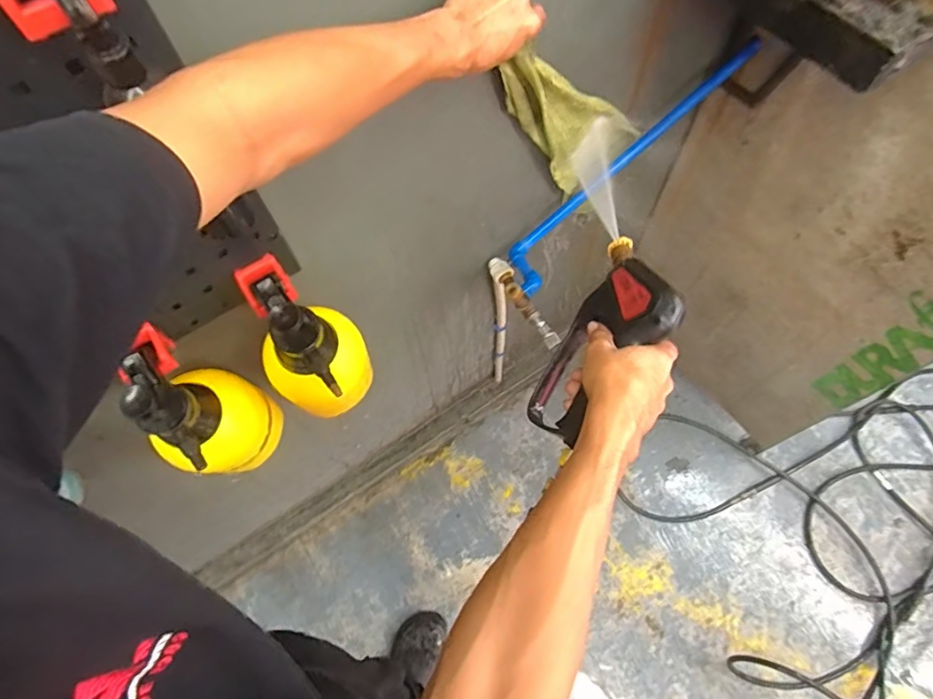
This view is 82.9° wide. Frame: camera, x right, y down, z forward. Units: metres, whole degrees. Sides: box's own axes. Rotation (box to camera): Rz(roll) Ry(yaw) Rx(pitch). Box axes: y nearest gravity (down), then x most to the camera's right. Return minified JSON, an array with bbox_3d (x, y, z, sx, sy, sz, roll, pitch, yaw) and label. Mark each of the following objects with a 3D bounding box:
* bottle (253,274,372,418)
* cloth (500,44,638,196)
[{"bbox_3d":[-0.189,0.002,0.673,0.125,0.281,0.122,-1,66,2],"label":"bottle"},{"bbox_3d":[0.150,-0.324,0.781,0.141,0.396,0.035,-44,71,24],"label":"cloth"}]

